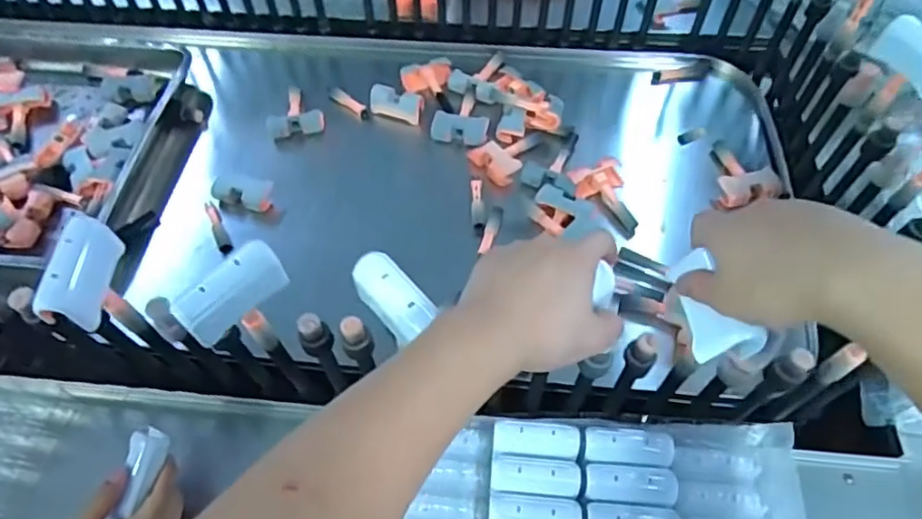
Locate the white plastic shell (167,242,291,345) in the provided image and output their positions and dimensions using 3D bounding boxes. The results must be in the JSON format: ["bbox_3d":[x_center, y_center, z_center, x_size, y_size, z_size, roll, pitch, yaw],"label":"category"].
[{"bbox_3d":[-0.162,0.022,0.422,0.019,0.045,0.077,8,47,45],"label":"white plastic shell"}]

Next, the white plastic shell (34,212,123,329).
[{"bbox_3d":[-0.276,0.009,0.433,0.022,0.049,0.073,1,57,0],"label":"white plastic shell"}]

